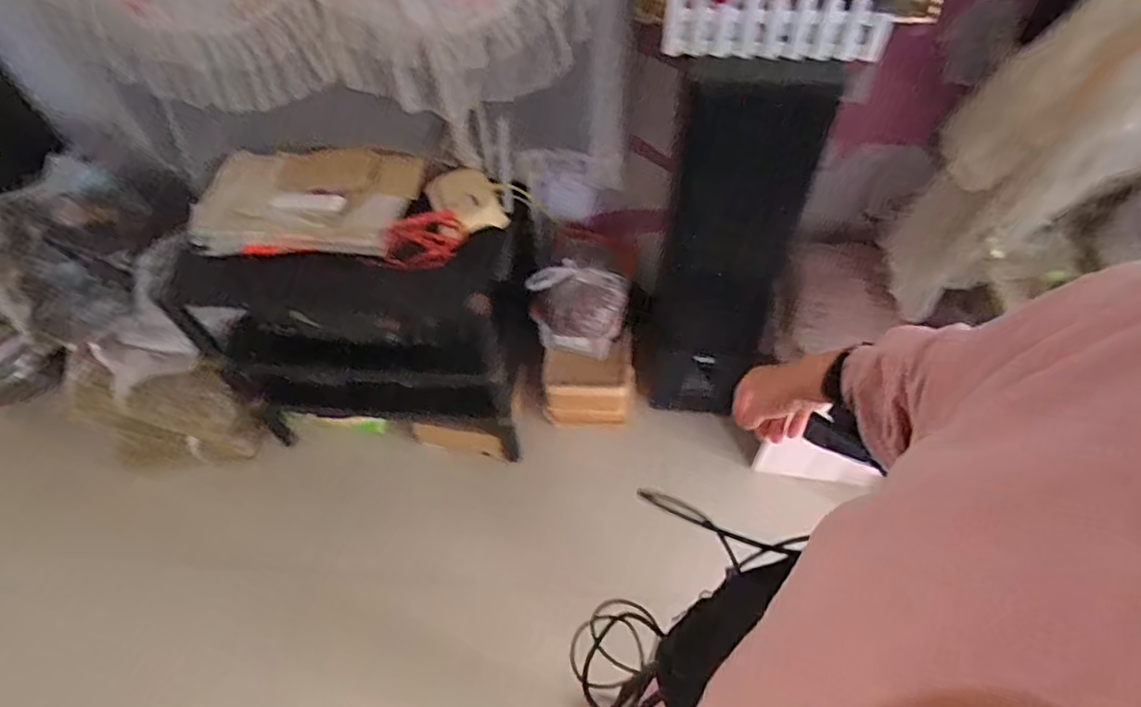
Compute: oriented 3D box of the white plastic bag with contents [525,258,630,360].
[{"bbox_3d":[0.023,-0.084,1.347,0.221,0.239,0.121,-5,55,-1],"label":"white plastic bag with contents"}]

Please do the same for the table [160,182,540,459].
[{"bbox_3d":[-0.426,-0.085,1.376,0.681,0.516,0.374,5,55,6],"label":"table"}]

